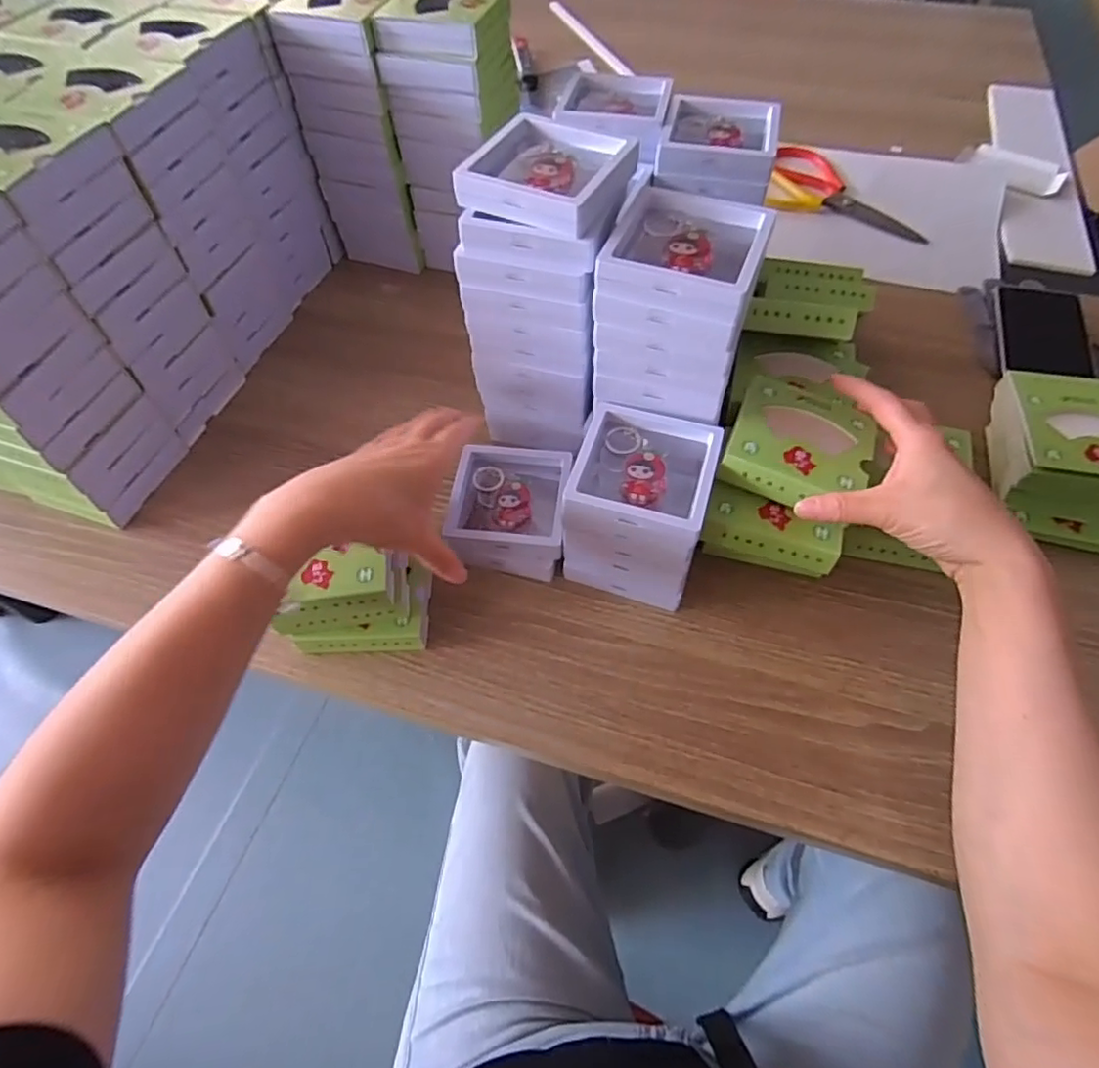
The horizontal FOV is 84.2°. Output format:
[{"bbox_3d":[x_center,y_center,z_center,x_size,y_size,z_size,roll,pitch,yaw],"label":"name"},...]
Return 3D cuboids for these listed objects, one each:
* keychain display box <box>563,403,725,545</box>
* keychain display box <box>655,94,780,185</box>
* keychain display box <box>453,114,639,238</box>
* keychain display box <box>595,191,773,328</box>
[{"bbox_3d":[0.064,-0.043,0.409,0.087,0.020,0.089,15,59,10],"label":"keychain display box"},{"bbox_3d":[0.137,-0.318,0.491,0.087,0.025,0.101,12,59,9],"label":"keychain display box"},{"bbox_3d":[0.001,-0.234,0.389,0.090,0.019,0.097,24,61,15],"label":"keychain display box"},{"bbox_3d":[0.087,-0.177,0.376,0.088,0.021,0.093,20,60,13],"label":"keychain display box"}]

